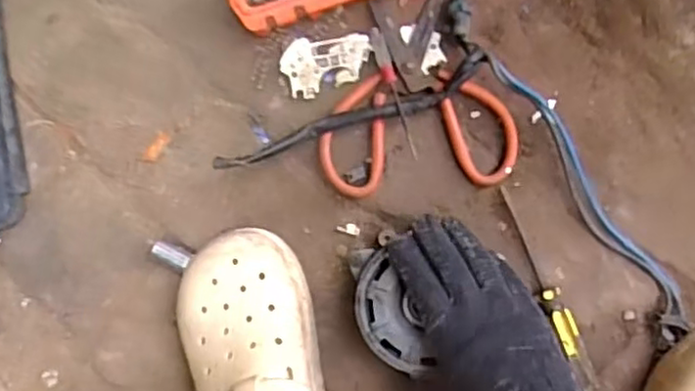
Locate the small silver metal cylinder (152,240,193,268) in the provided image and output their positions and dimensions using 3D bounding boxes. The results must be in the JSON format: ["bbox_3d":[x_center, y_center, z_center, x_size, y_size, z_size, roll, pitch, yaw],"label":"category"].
[{"bbox_3d":[-0.146,0.049,0.582,0.033,0.010,0.015,22,86,8],"label":"small silver metal cylinder"}]

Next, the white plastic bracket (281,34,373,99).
[{"bbox_3d":[-0.017,-0.109,0.584,0.073,0.010,0.048,-5,83,5],"label":"white plastic bracket"}]

